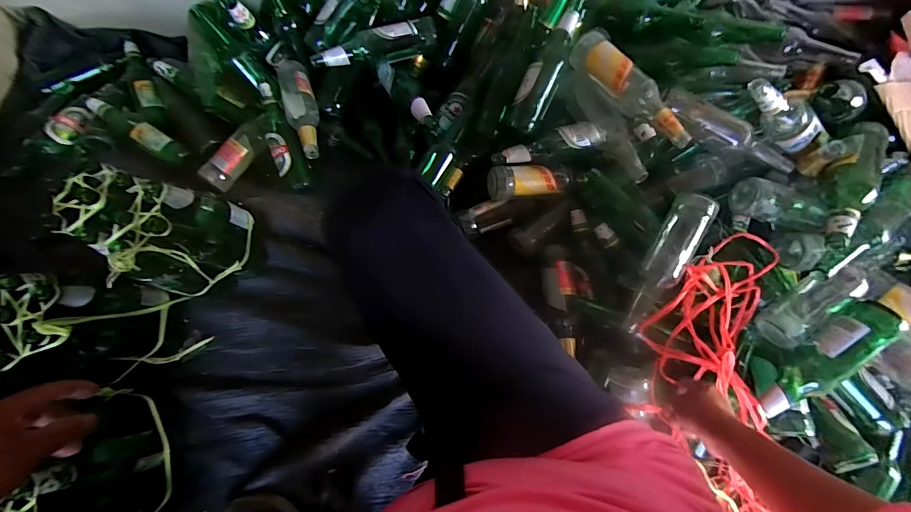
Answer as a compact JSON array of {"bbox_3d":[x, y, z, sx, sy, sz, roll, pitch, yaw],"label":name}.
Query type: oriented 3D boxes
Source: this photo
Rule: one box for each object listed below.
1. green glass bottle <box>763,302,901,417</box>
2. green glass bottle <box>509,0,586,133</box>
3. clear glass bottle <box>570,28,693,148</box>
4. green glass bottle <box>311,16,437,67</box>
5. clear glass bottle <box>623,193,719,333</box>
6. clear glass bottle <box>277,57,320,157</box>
[{"bbox_3d":[0.599,0.161,0.640,0.074,0.083,0.214,41,105,12],"label":"green glass bottle"},{"bbox_3d":[0.178,-0.366,0.772,0.065,0.079,0.245,27,101,9],"label":"green glass bottle"},{"bbox_3d":[0.305,-0.300,0.707,0.068,0.068,0.283,-30,76,-6],"label":"clear glass bottle"},{"bbox_3d":[-0.170,-0.442,0.824,0.254,0.062,0.065,-15,75,-2],"label":"green glass bottle"},{"bbox_3d":[0.372,0.014,0.698,0.066,0.068,0.259,27,95,9],"label":"clear glass bottle"},{"bbox_3d":[-0.338,-0.325,0.877,0.070,0.061,0.283,-21,75,-4],"label":"clear glass bottle"}]

